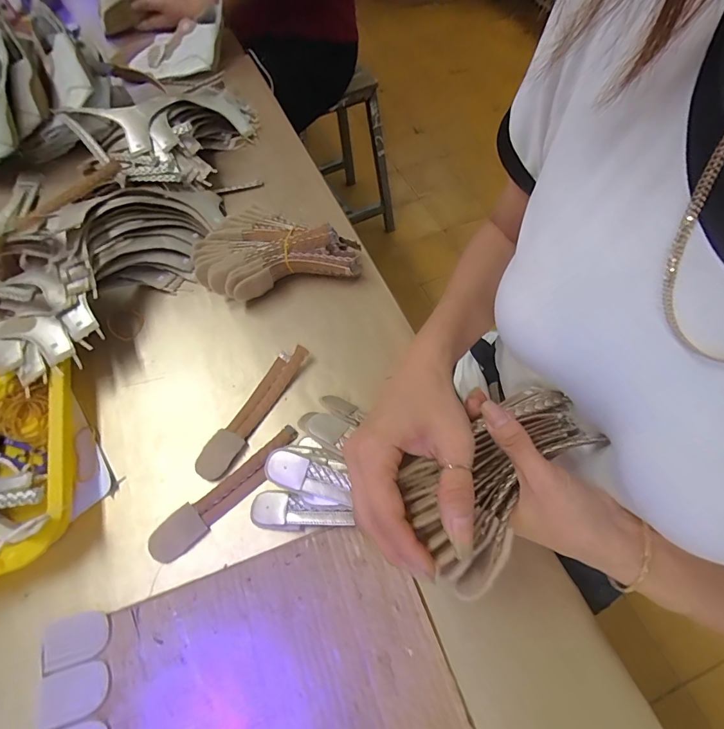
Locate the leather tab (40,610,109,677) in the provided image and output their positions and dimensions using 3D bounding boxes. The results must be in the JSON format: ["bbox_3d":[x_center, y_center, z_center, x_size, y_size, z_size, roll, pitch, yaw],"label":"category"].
[{"bbox_3d":[-0.222,0.211,0.318,0.046,0.004,0.034,-18,61,-8],"label":"leather tab"}]

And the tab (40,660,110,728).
[{"bbox_3d":[-0.210,0.239,0.301,0.045,0.004,0.033,-17,61,-7],"label":"tab"}]

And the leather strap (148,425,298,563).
[{"bbox_3d":[-0.121,0.113,0.375,0.153,0.008,0.032,-40,66,-19],"label":"leather strap"}]

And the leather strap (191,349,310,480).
[{"bbox_3d":[-0.108,0.042,0.411,0.032,0.017,0.154,27,65,16],"label":"leather strap"}]

